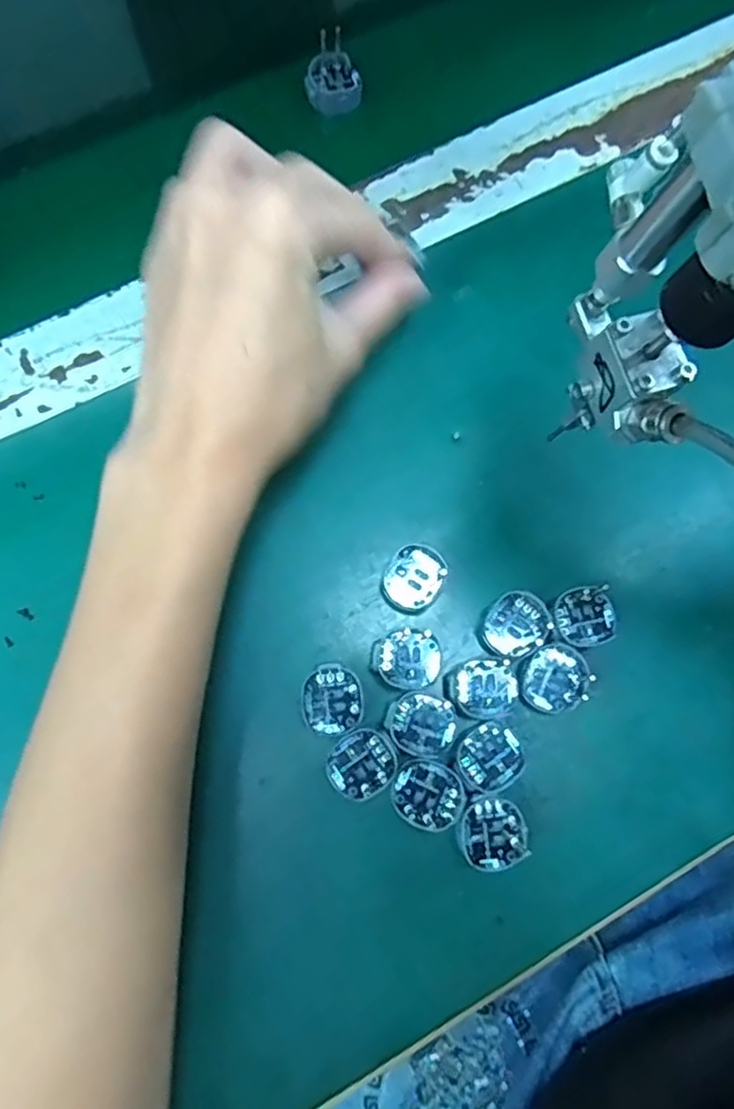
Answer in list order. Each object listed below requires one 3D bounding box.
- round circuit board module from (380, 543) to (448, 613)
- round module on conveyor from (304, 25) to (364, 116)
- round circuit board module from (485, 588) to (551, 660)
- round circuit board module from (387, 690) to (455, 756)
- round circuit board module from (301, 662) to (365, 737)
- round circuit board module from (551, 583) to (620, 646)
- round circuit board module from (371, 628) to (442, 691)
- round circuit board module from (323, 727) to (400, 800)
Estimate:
[{"bbox_3d":[0.020,0.009,0.280,0.024,0.004,0.029,30,78,5],"label":"round circuit board module"},{"bbox_3d":[-0.017,-0.250,0.345,0.029,0.022,0.028,-2,77,-2],"label":"round module on conveyor"},{"bbox_3d":[0.063,0.029,0.279,0.028,0.004,0.025,-32,80,-8],"label":"round circuit board module"},{"bbox_3d":[0.022,0.067,0.265,0.026,0.004,0.025,0,77,-2],"label":"round circuit board module"},{"bbox_3d":[-0.014,0.058,0.266,0.025,0.004,0.028,-2,77,-2],"label":"round circuit board module"},{"bbox_3d":[0.092,0.026,0.278,0.026,0.005,0.024,0,77,-2],"label":"round circuit board module"},{"bbox_3d":[0.017,0.043,0.272,0.026,0.004,0.025,0,77,-2],"label":"round circuit board module"},{"bbox_3d":[-0.002,0.083,0.262,0.027,0.004,0.025,0,77,-2],"label":"round circuit board module"}]

